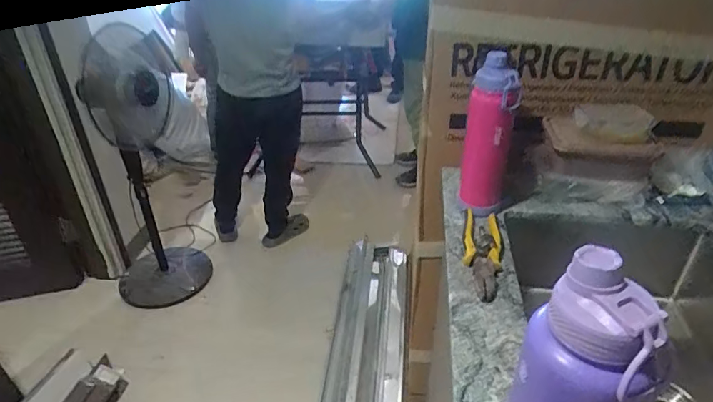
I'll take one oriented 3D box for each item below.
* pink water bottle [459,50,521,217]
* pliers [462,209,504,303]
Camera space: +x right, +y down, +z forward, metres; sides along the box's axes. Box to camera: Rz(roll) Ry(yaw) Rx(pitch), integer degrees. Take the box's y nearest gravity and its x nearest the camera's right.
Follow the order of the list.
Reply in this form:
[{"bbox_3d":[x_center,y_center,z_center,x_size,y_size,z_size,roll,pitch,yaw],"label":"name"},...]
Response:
[{"bbox_3d":[0.228,-0.102,0.839,0.078,0.283,0.068,5,33,10],"label":"pink water bottle"},{"bbox_3d":[0.206,0.083,0.791,0.060,0.026,0.203,6,33,11],"label":"pliers"}]

